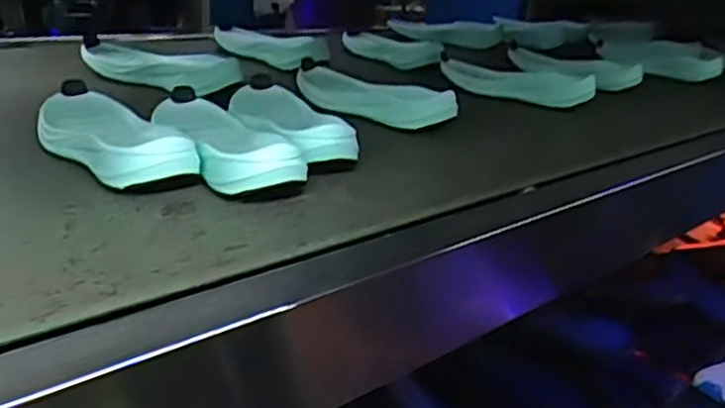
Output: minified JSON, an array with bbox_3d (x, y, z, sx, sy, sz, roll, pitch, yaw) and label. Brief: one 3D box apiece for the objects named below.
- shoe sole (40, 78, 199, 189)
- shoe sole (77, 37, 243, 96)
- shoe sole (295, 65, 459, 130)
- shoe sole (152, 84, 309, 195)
[{"bbox_3d":[-0.228,-0.065,0.648,0.097,0.041,0.217,-8,26,-31],"label":"shoe sole"},{"bbox_3d":[-0.262,-0.173,0.903,0.231,0.039,0.081,17,25,26],"label":"shoe sole"},{"bbox_3d":[0.013,-0.132,0.872,0.218,0.037,0.076,22,27,34],"label":"shoe sole"},{"bbox_3d":[-0.129,-0.060,0.662,0.081,0.043,0.221,-9,26,-32],"label":"shoe sole"}]

